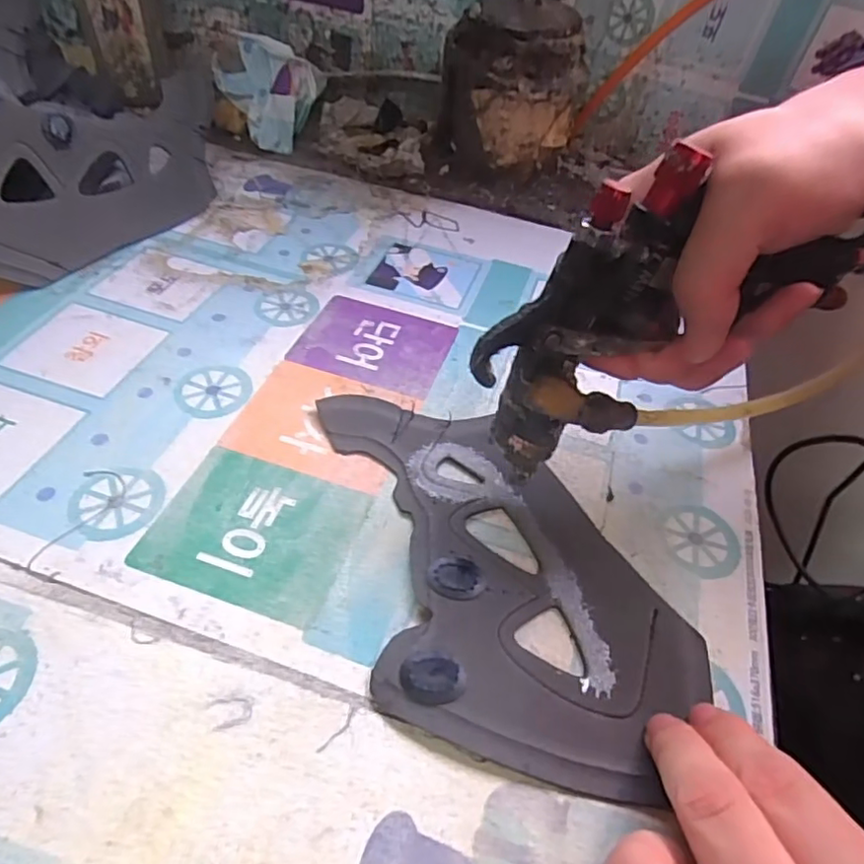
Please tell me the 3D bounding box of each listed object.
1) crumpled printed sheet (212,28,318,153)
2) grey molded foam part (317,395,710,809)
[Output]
[{"bbox_3d":[-0.144,-0.295,0.519,0.073,0.075,0.062,36,53,24],"label":"crumpled printed sheet"},{"bbox_3d":[0.030,0.052,0.267,0.125,0.009,0.197,-7,49,-13],"label":"grey molded foam part"}]

